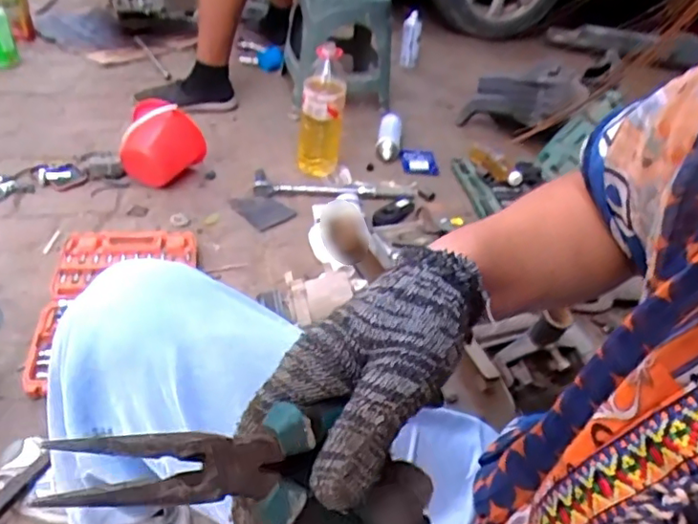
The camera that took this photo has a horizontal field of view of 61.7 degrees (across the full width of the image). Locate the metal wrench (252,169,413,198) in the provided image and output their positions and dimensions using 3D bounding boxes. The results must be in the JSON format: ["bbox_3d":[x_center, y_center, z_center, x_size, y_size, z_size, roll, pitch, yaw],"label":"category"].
[{"bbox_3d":[-0.037,-0.183,1.437,0.390,0.025,0.080,6,39,-5],"label":"metal wrench"}]

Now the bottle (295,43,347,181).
[{"bbox_3d":[-0.065,-0.356,1.418,0.101,0.302,0.089,9,39,-1],"label":"bottle"}]

